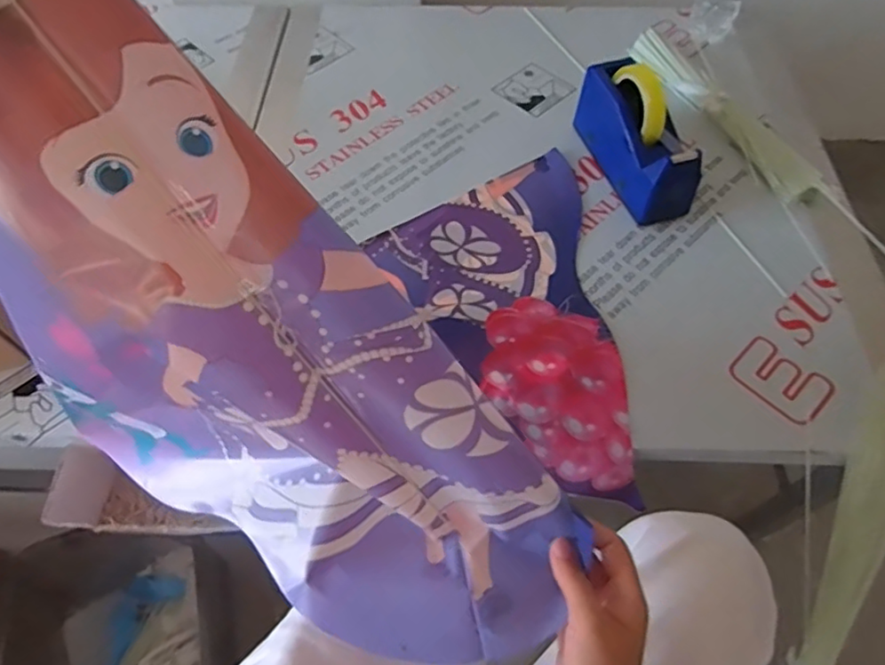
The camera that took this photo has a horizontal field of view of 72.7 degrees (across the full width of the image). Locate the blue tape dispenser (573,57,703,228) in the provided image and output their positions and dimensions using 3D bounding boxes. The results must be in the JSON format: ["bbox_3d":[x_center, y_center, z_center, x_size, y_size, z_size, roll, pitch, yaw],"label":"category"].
[{"bbox_3d":[0.242,-0.247,0.756,0.081,0.115,0.207,-14,61,-9],"label":"blue tape dispenser"}]

